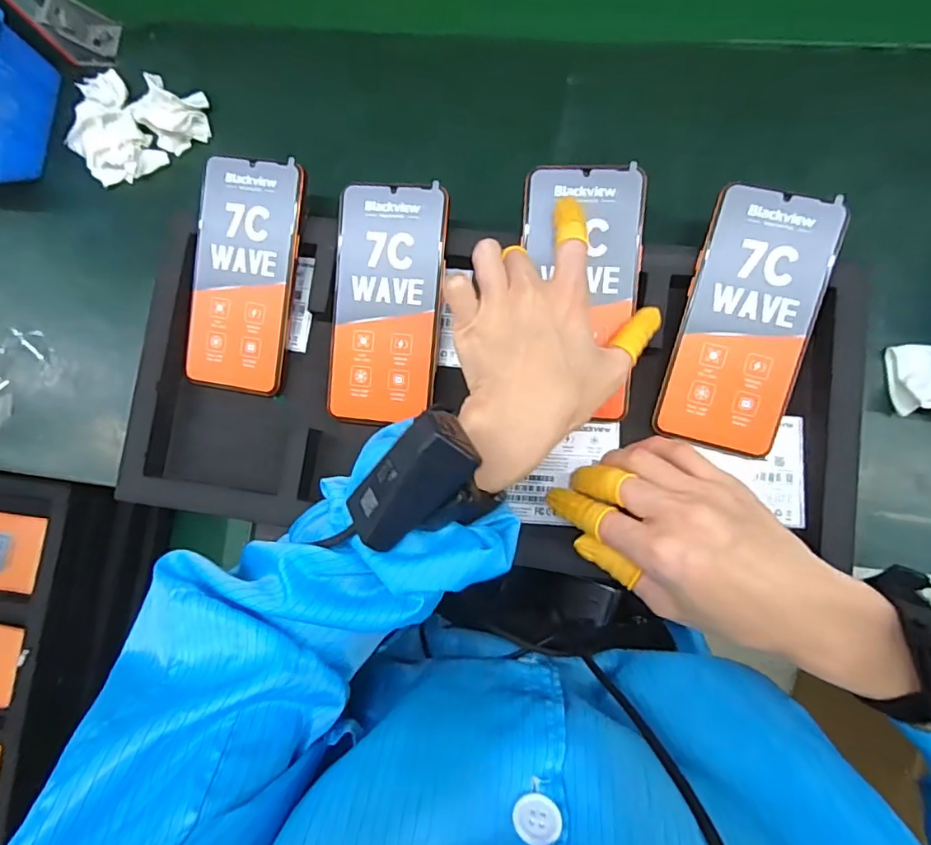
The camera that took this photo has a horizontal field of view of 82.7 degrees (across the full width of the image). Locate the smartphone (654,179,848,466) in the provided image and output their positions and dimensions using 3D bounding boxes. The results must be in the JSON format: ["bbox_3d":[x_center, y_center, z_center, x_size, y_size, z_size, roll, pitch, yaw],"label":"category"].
[{"bbox_3d":[0.177,-0.062,0.333,0.074,0.006,0.158,15,98,7],"label":"smartphone"}]

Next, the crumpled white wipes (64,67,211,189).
[{"bbox_3d":[-0.274,-0.252,0.431,0.110,0.027,0.085,-30,80,1],"label":"crumpled white wipes"}]

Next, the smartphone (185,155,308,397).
[{"bbox_3d":[-0.160,-0.104,0.382,0.076,0.005,0.161,10,97,6],"label":"smartphone"}]

